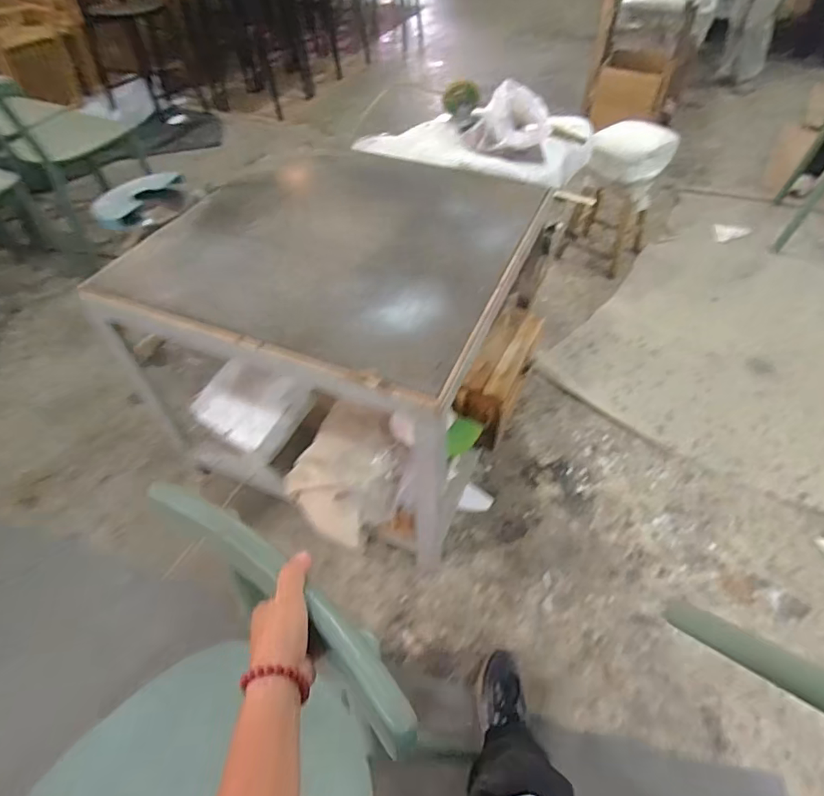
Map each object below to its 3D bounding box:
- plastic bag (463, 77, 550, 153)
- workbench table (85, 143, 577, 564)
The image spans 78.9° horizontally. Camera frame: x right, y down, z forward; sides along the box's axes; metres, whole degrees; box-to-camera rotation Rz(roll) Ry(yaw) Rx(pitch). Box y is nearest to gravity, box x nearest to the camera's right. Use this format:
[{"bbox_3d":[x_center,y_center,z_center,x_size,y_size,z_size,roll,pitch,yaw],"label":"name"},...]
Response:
[{"bbox_3d":[0.274,-0.790,1.401,0.228,0.160,0.248,11,50,10],"label":"plastic bag"},{"bbox_3d":[-0.179,-0.179,1.372,0.841,0.662,0.835,19,52,16],"label":"workbench table"}]

